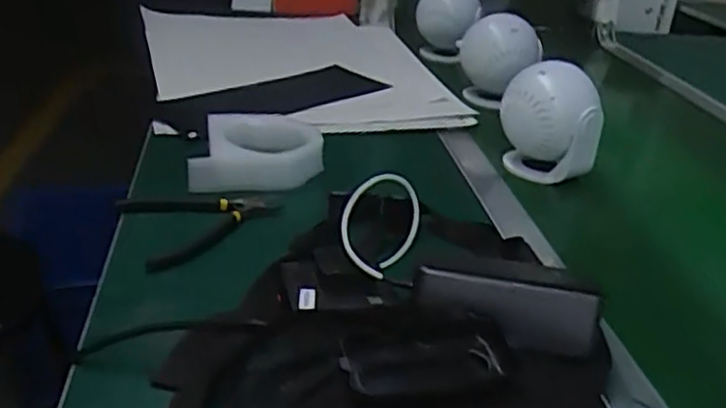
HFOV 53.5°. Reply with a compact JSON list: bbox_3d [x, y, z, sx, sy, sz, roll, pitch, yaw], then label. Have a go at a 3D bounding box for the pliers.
[{"bbox_3d":[-0.137,0.015,0.649,0.139,0.012,0.120,-10,31,-27],"label":"pliers"}]

